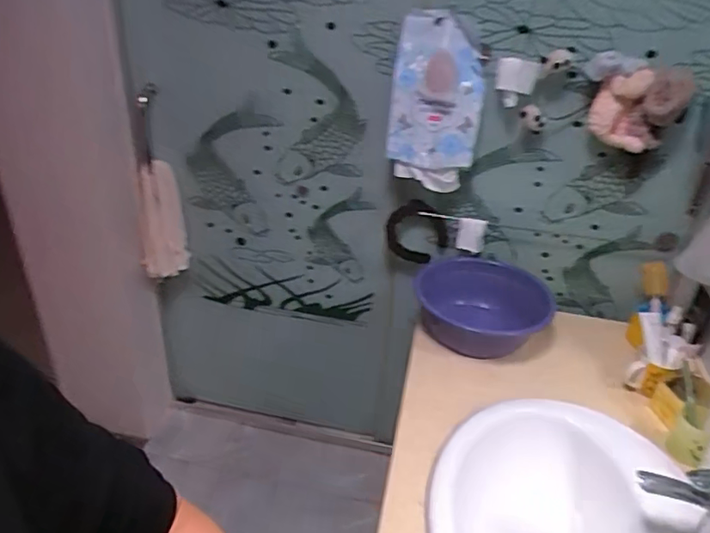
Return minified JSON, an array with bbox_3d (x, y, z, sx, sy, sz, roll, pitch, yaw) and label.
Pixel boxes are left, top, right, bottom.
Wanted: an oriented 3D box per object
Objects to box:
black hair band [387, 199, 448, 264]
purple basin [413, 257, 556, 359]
[{"bbox_3d":[0.163,-0.090,1.407,0.168,0.168,0.034,9,31,9],"label":"black hair band"},{"bbox_3d":[0.314,0.100,1.296,0.330,0.112,0.314,3,30,-2],"label":"purple basin"}]

